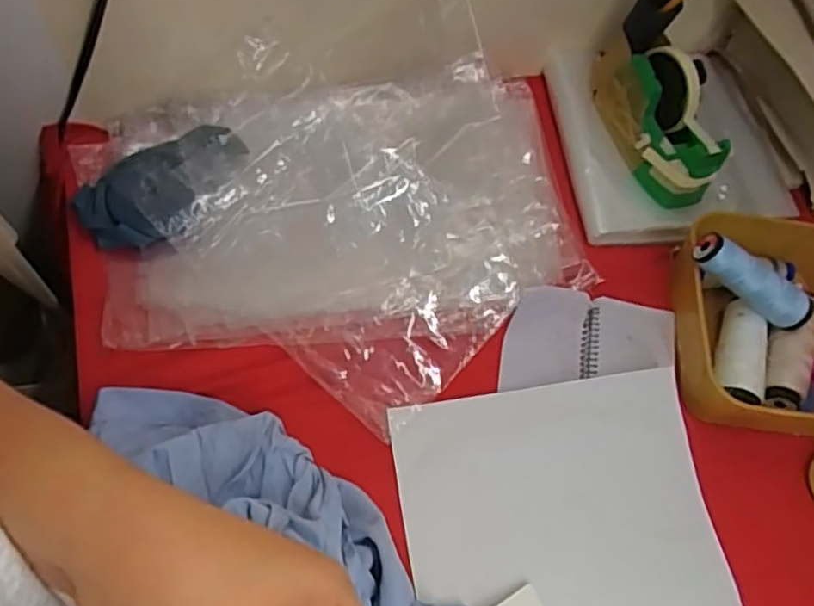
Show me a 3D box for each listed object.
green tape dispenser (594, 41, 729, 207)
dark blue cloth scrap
[{"bbox_3d":[0.253,-0.201,0.701,0.064,0.105,0.200,-13,64,-9],"label":"green tape dispenser"},{"bbox_3d":[-0.231,-0.118,0.635,0.162,0.046,0.097,-34,72,-25],"label":"dark blue cloth scrap"}]

